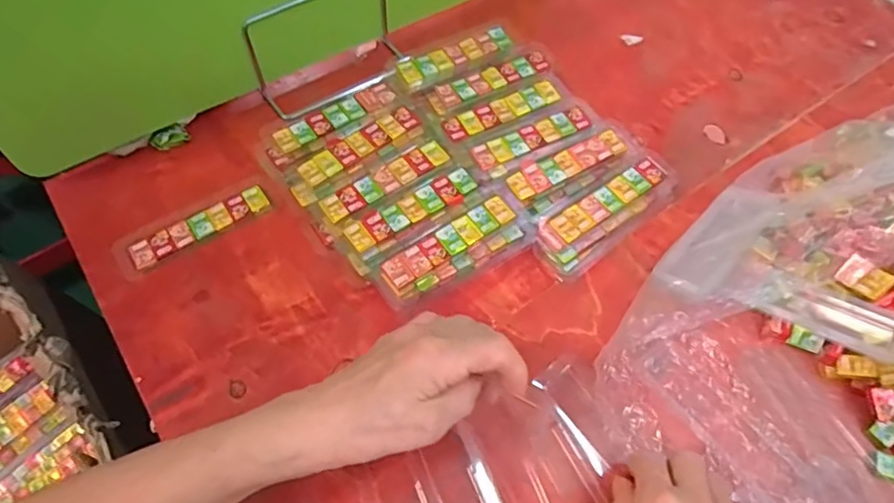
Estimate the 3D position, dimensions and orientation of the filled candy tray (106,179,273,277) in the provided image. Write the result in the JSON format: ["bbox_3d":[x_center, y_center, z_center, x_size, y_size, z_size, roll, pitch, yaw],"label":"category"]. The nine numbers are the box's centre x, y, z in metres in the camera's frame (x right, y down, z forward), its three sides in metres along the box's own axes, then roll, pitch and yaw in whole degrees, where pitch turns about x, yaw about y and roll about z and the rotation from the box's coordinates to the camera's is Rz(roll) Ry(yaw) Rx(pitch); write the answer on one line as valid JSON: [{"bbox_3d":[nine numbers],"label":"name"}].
[{"bbox_3d":[-0.219,-0.021,0.491,0.134,0.008,0.041,-28,64,-17],"label":"filled candy tray"}]

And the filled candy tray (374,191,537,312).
[{"bbox_3d":[0.005,0.000,0.473,0.136,0.035,0.046,-28,64,-17],"label":"filled candy tray"}]

